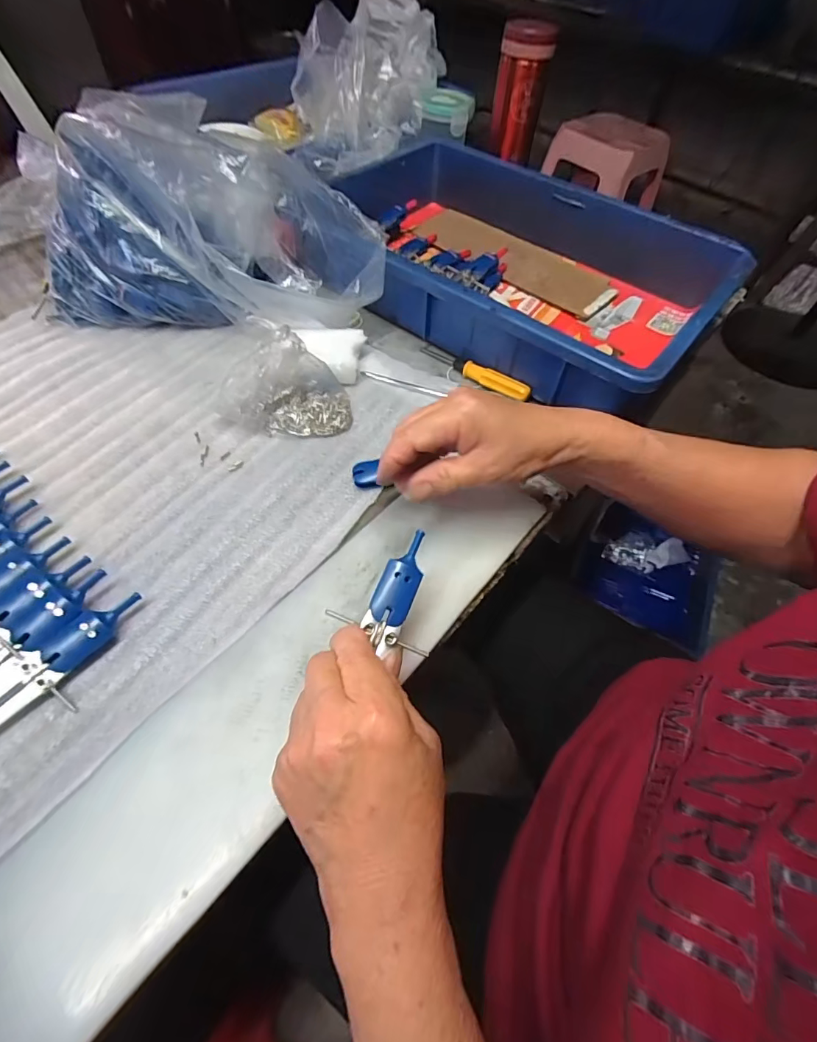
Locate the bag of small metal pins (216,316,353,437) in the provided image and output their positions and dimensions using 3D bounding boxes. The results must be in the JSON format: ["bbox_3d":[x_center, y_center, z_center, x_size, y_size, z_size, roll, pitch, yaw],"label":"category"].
[{"bbox_3d":[-0.103,-0.117,0.369,0.108,0.073,0.059,0,55,-3],"label":"bag of small metal pins"}]

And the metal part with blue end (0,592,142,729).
[{"bbox_3d":[-0.215,0.095,0.248,0.022,0.018,0.147,33,60,17],"label":"metal part with blue end"}]

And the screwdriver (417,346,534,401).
[{"bbox_3d":[0.062,-0.148,0.438,0.125,0.013,0.013,38,61,19],"label":"screwdriver"}]

